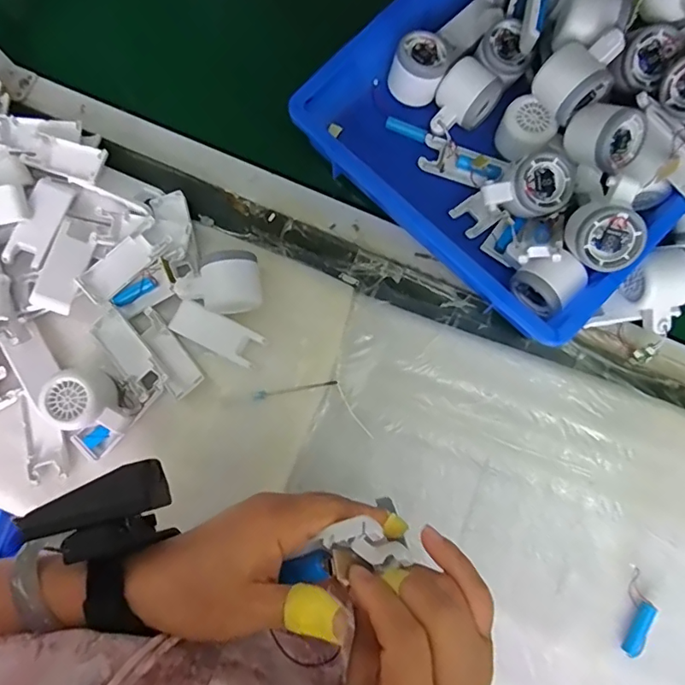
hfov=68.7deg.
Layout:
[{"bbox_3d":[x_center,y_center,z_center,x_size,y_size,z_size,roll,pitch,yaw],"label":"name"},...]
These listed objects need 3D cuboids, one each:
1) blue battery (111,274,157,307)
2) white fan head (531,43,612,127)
[{"bbox_3d":[-0.222,-0.054,0.536,0.051,0.017,0.014,-31,81,-5],"label":"blue battery"},{"bbox_3d":[0.225,-0.256,0.494,0.053,0.048,0.057,-35,81,-5],"label":"white fan head"}]

